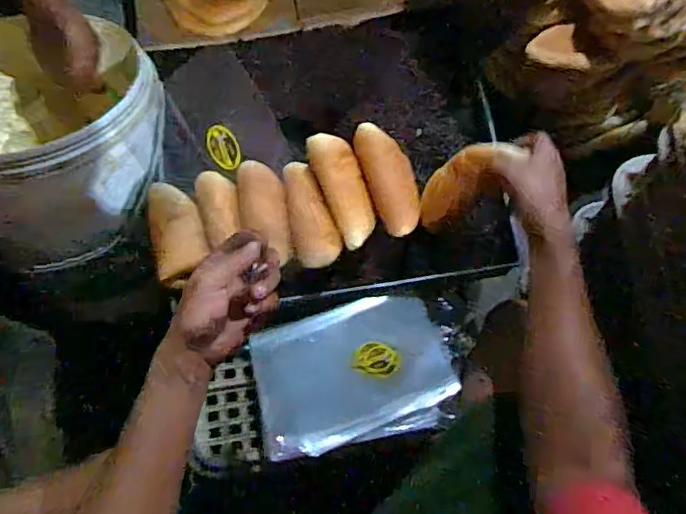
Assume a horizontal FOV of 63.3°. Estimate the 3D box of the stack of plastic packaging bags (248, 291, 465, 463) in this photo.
[{"bbox_3d":[0.015,0.142,0.696,0.239,0.028,0.166,-12,73,-4],"label":"stack of plastic packaging bags"}]

